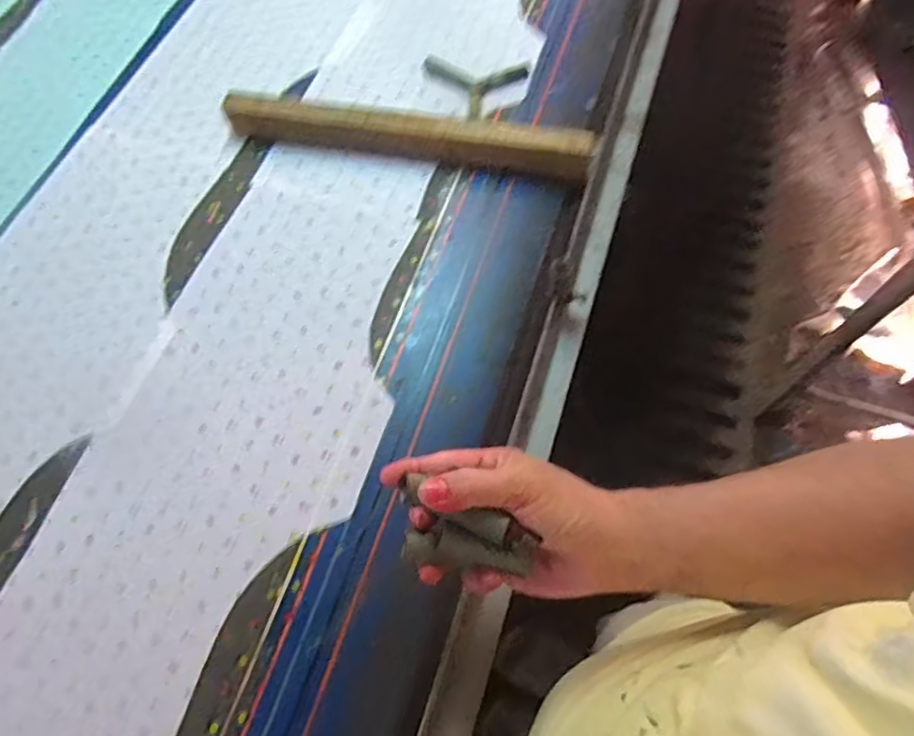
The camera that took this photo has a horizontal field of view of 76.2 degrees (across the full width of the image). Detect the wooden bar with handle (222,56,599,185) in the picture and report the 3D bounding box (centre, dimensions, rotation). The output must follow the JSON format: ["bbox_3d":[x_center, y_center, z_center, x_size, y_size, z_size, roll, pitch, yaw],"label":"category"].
[{"bbox_3d":[-0.047,-0.320,0.701,0.429,0.048,0.181,11,68,7],"label":"wooden bar with handle"}]

